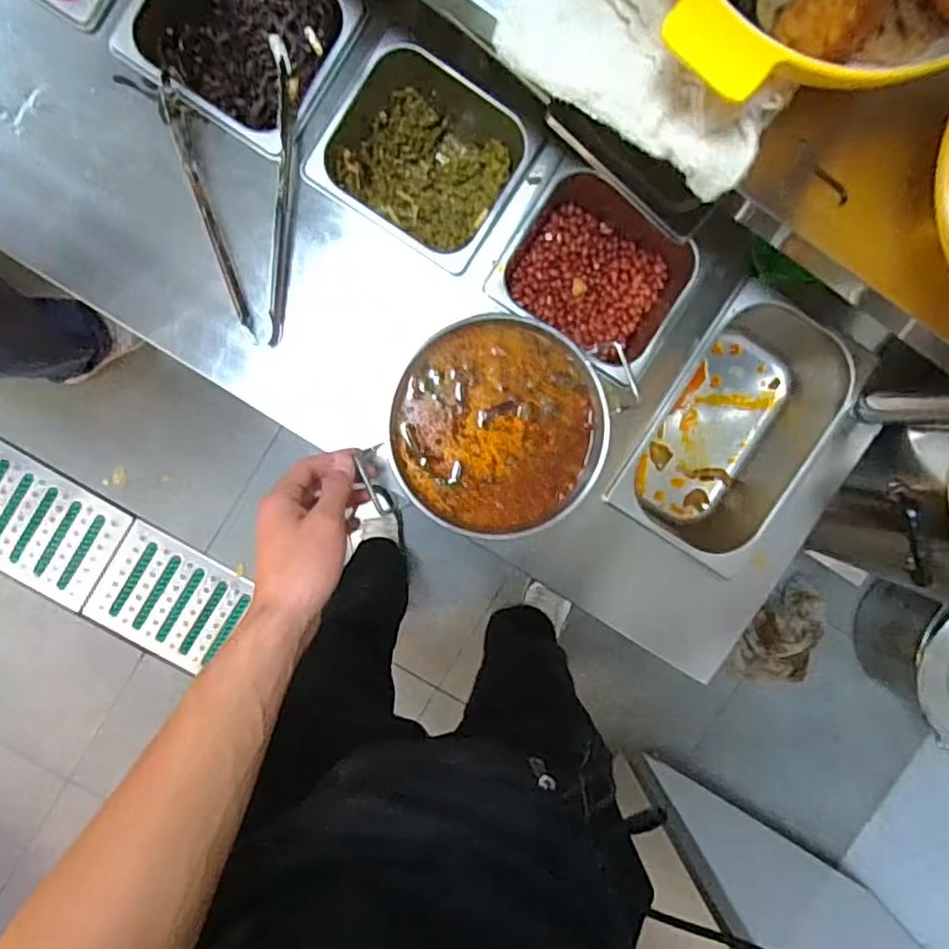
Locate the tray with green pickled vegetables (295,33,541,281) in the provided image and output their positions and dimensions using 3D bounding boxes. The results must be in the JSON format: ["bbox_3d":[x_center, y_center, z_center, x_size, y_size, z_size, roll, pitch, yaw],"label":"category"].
[{"bbox_3d":[-0.045,-0.300,0.615,0.171,0.091,0.165,31,93,-6],"label":"tray with green pickled vegetables"}]

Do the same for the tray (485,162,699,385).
[{"bbox_3d":[0.118,-0.202,0.629,0.168,0.083,0.154,30,93,-6],"label":"tray"}]

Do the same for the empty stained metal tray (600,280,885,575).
[{"bbox_3d":[0.267,-0.043,0.661,0.178,0.100,0.261,33,93,-6],"label":"empty stained metal tray"}]

